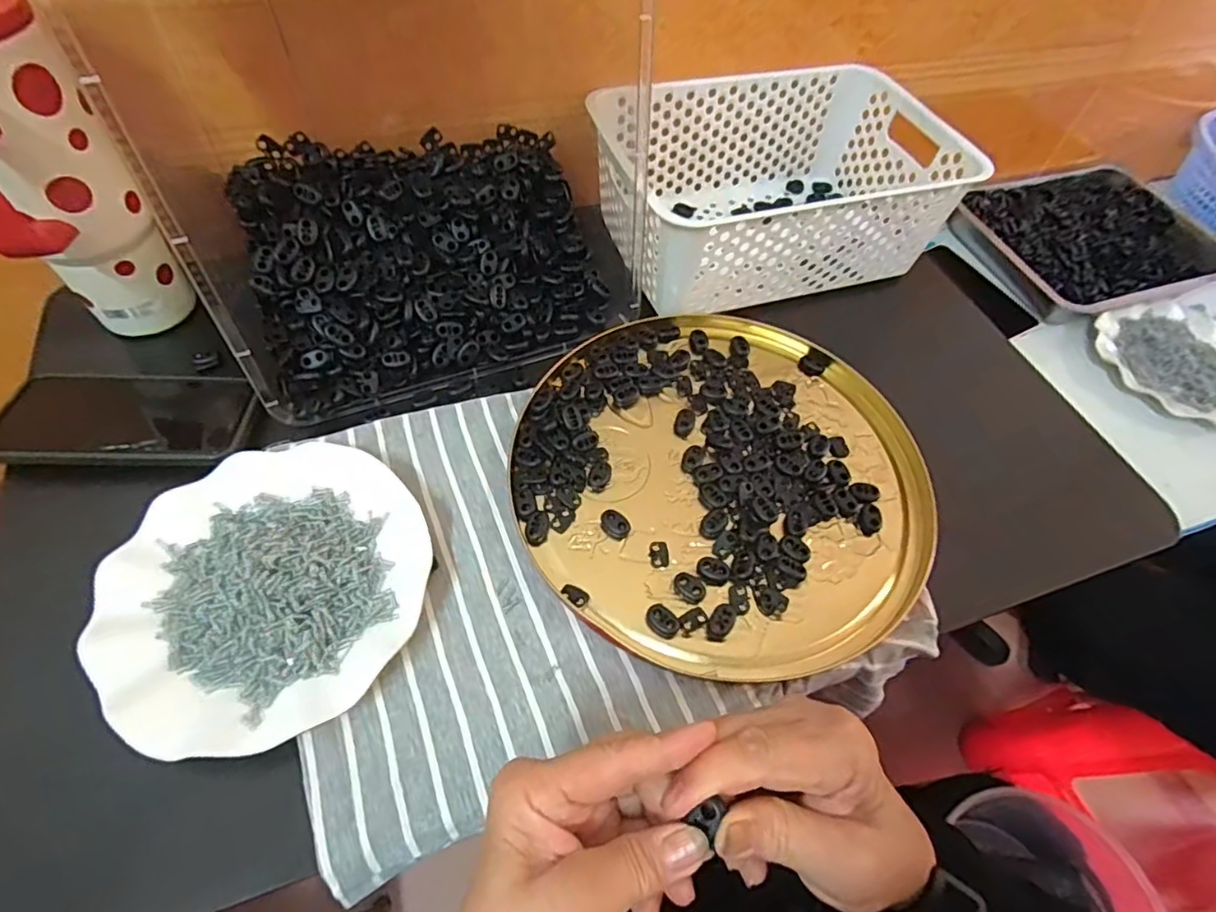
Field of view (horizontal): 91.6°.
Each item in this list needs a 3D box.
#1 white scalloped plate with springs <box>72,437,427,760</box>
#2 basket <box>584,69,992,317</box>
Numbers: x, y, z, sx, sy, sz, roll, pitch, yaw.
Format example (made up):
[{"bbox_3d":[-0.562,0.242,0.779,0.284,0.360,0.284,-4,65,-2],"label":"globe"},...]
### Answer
[{"bbox_3d":[-0.202,0.075,0.355,0.173,0.025,0.176,2,57,-3],"label":"white scalloped plate with springs"},{"bbox_3d":[0.148,-0.251,0.545,0.306,0.094,0.202,-17,60,-14],"label":"basket"}]

